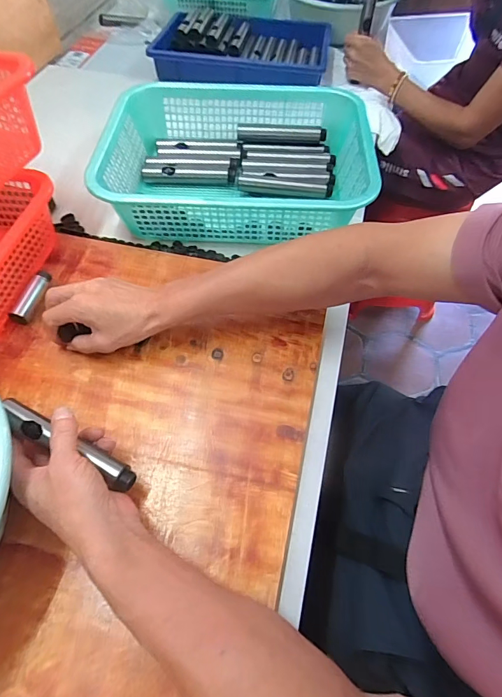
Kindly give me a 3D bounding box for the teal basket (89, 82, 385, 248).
[{"bbox_3d":[-0.022,-0.286,0.609,0.376,0.098,0.287,3,59,1],"label":"teal basket"}]

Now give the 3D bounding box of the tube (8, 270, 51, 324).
[{"bbox_3d":[-0.279,-0.065,0.506,0.020,0.025,0.074,17,60,9],"label":"tube"}]

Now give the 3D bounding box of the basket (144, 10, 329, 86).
[{"bbox_3d":[-0.012,-0.660,0.878,0.366,0.070,0.262,5,59,2],"label":"basket"}]

